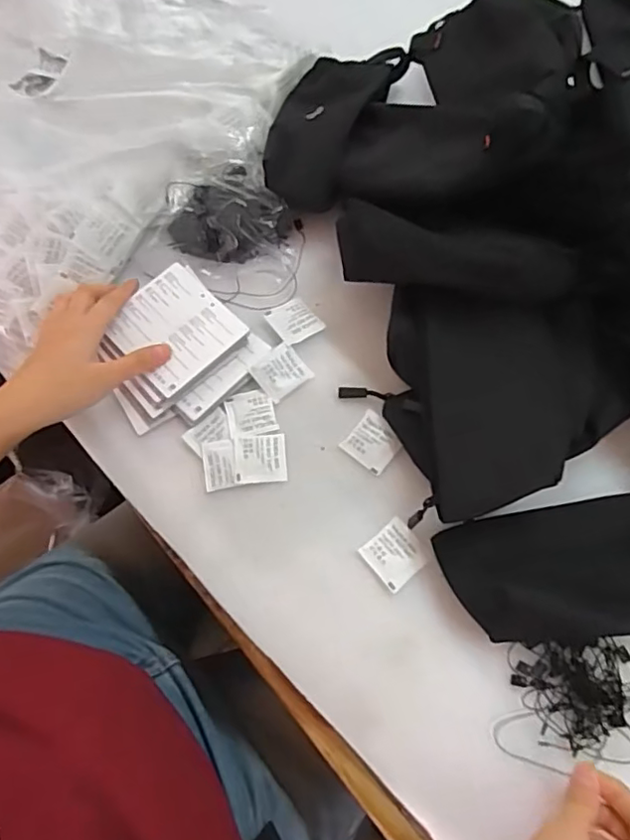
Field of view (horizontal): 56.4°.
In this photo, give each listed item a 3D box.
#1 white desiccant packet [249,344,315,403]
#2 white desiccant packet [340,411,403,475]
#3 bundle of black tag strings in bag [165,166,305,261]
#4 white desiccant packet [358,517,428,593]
[{"bbox_3d":[-0.028,-0.040,0.494,0.043,0.009,0.037,-34,71,-9],"label":"white desiccant packet"},{"bbox_3d":[0.047,0.018,0.469,0.039,0.004,0.040,39,76,16],"label":"white desiccant packet"},{"bbox_3d":[-0.076,-0.189,0.540,0.118,0.044,0.074,-11,69,-1],"label":"bundle of black tag strings in bag"},{"bbox_3d":[0.059,0.099,0.432,0.040,0.007,0.039,-40,72,-11],"label":"white desiccant packet"}]

